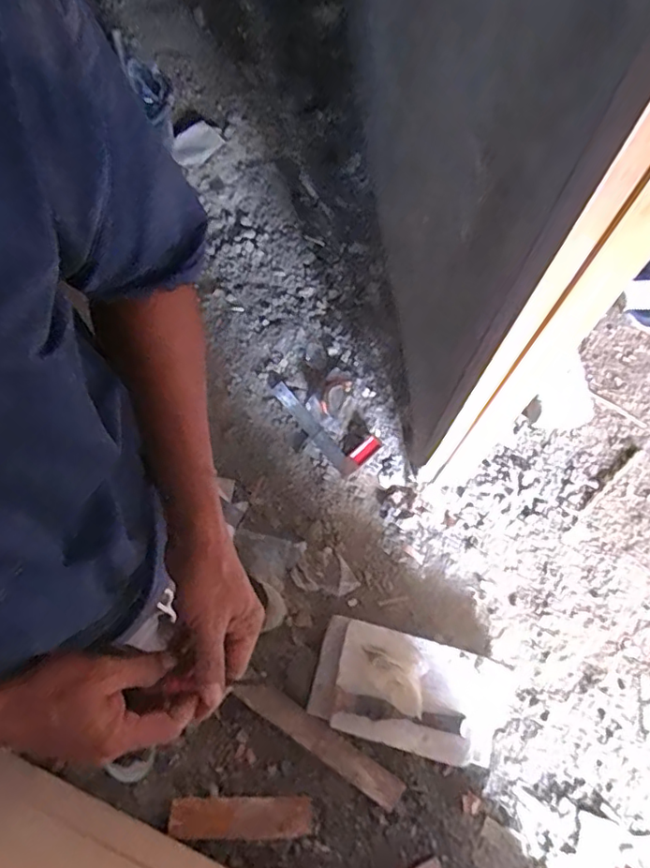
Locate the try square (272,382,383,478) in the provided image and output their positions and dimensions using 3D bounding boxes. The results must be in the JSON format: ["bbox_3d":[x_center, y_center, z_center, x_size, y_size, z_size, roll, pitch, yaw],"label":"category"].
[{"bbox_3d":[-0.002,-0.038,1.451,0.115,0.030,0.308,-38,74,-14],"label":"try square"}]

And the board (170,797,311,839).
[{"bbox_3d":[-0.174,0.795,1.185,0.286,0.019,0.071,4,52,-7],"label":"board"}]

